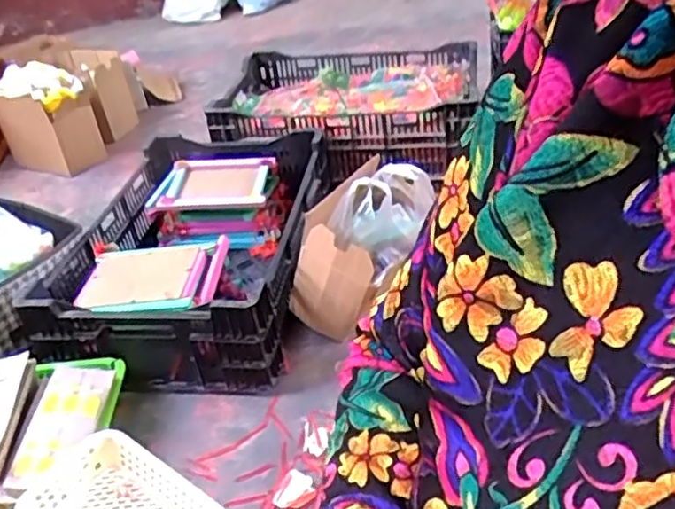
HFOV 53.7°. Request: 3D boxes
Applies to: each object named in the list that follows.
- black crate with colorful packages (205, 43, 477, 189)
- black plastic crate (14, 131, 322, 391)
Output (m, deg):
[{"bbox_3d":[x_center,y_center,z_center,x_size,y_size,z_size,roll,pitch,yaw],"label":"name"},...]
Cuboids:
[{"bbox_3d":[0.030,-0.364,1.617,0.597,0.148,0.456,3,37,11],"label":"black crate with colorful packages"},{"bbox_3d":[-0.263,-0.024,1.289,0.412,0.179,0.610,1,36,10],"label":"black plastic crate"}]

